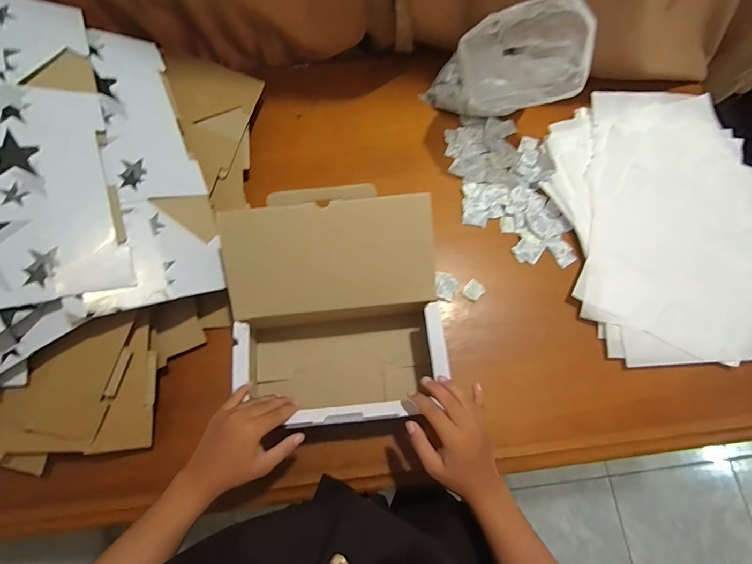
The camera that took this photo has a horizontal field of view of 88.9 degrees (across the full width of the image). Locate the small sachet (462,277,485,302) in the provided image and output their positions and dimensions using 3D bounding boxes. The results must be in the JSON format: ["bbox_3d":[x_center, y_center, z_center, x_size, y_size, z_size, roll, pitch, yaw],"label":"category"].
[{"bbox_3d":[0.164,0.014,0.640,0.029,0.004,0.034,40,77,12],"label":"small sachet"}]

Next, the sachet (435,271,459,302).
[{"bbox_3d":[0.116,0.006,0.639,0.038,0.008,0.045,17,74,6],"label":"sachet"}]

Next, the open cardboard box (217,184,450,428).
[{"bbox_3d":[-0.055,0.040,0.534,0.277,0.183,0.265,-5,73,-1],"label":"open cardboard box"}]

